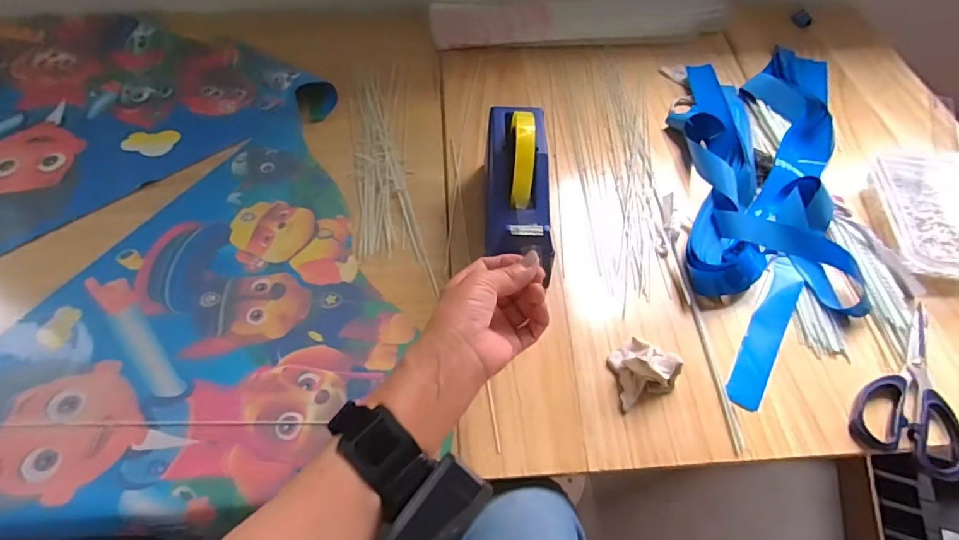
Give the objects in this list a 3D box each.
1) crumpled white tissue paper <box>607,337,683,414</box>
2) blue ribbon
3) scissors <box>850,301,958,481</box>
[{"bbox_3d":[0.164,0.097,0.504,0.066,0.034,0.059,-18,59,-14],"label":"crumpled white tissue paper"},{"bbox_3d":[0.366,-0.127,0.655,0.225,0.047,0.628,15,57,8],"label":"blue ribbon"},{"bbox_3d":[0.449,0.114,0.515,0.095,0.020,0.190,29,60,16],"label":"scissors"}]

